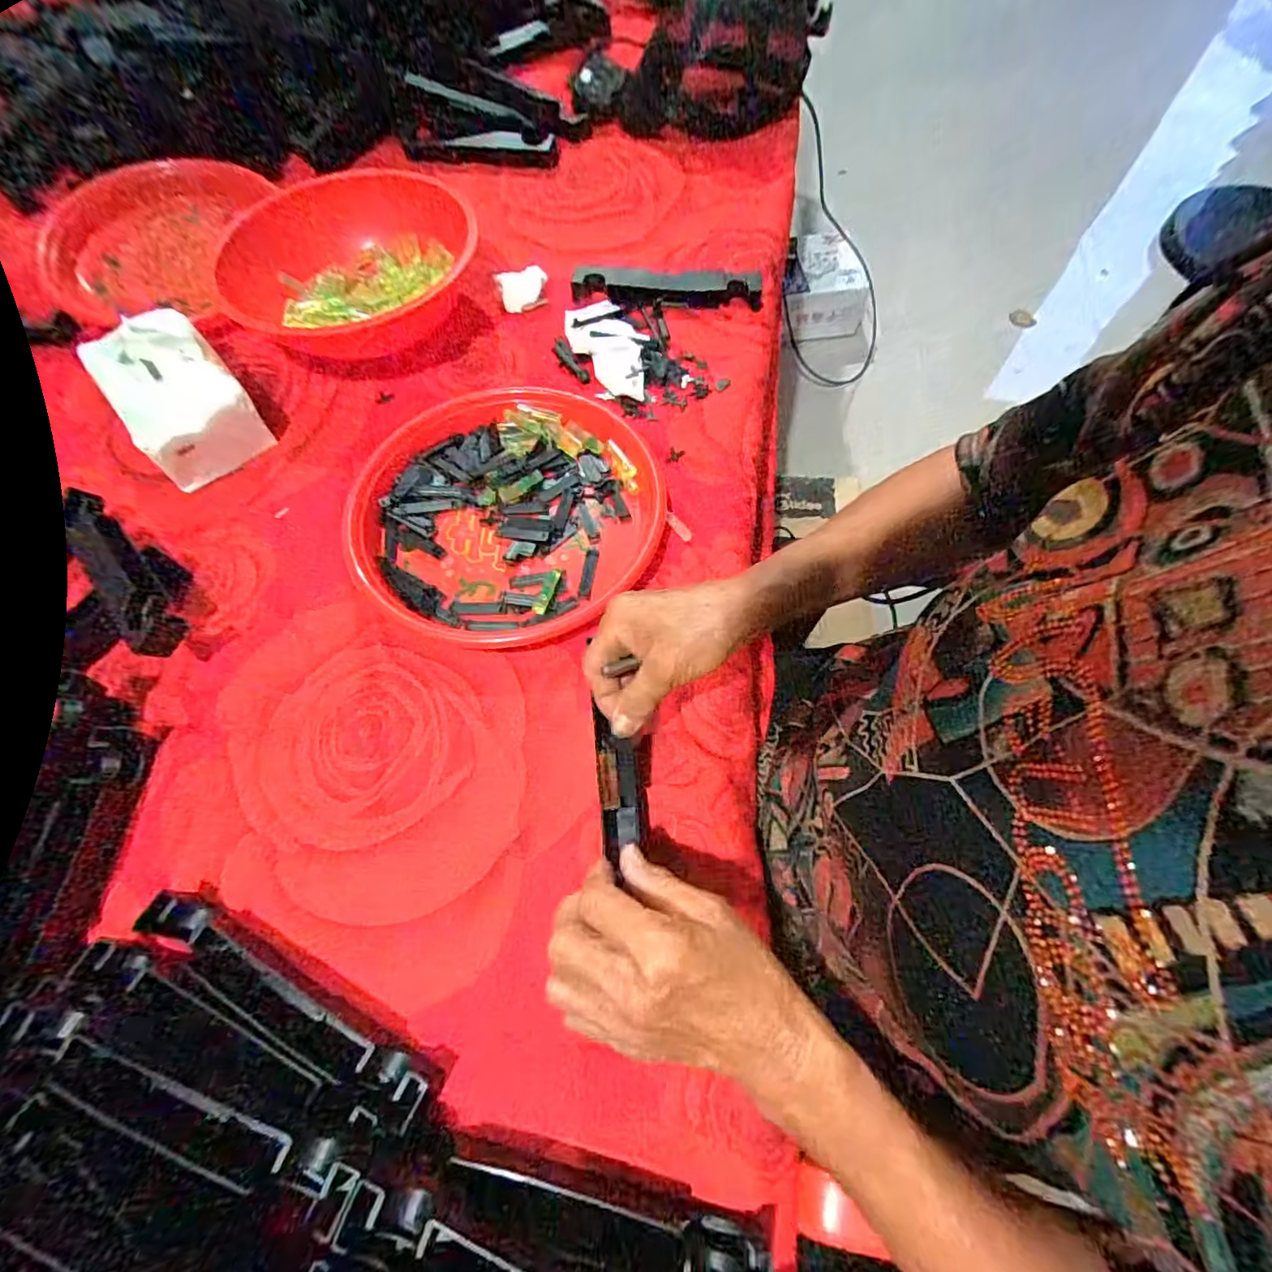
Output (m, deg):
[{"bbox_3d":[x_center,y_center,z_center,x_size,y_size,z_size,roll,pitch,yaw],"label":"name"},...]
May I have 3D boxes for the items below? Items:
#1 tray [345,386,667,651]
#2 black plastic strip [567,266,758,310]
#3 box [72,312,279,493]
[{"bbox_3d":[-0.102,-0.112,0.478,0.233,0.026,0.265,34,71,17],"label":"tray"},{"bbox_3d":[0.031,-0.355,0.578,0.189,0.024,0.038,0,65,2],"label":"black plastic strip"},{"bbox_3d":[-0.412,-0.219,0.513,0.095,0.064,0.160,-37,69,-13],"label":"box"}]

